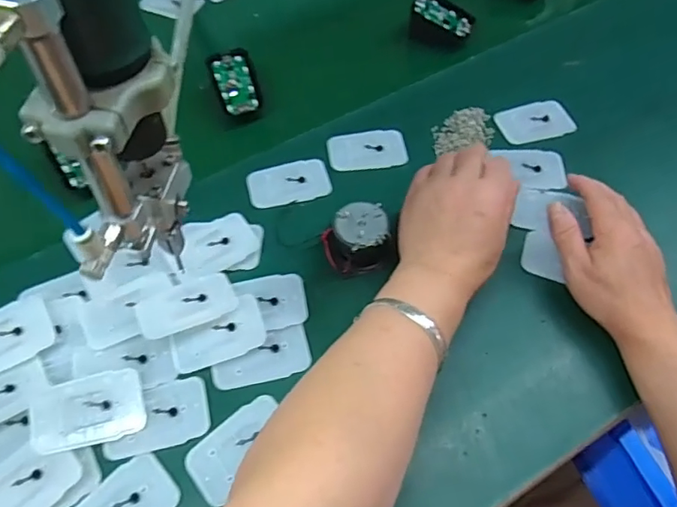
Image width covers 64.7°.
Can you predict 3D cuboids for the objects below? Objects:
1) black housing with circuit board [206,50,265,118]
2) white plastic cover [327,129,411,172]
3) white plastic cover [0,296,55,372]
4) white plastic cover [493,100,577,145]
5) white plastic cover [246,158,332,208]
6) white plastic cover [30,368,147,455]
[{"bbox_3d":[-0.102,-0.170,0.531,0.040,0.010,0.071,-20,82,-9],"label":"black housing with circuit board"},{"bbox_3d":[0.027,-0.097,0.499,0.072,0.006,0.040,-6,55,-7],"label":"white plastic cover"},{"bbox_3d":[-0.244,0.060,0.386,0.066,0.005,0.045,-26,59,-19],"label":"white plastic cover"},{"bbox_3d":[0.190,-0.129,0.518,0.071,0.006,0.044,-13,56,-11],"label":"white plastic cover"},{"bbox_3d":[-0.044,-0.063,0.479,0.071,0.005,0.047,-11,55,-10],"label":"white plastic cover"},{"bbox_3d":[-0.169,0.106,0.360,0.070,0.004,0.044,-10,76,-12],"label":"white plastic cover"}]

